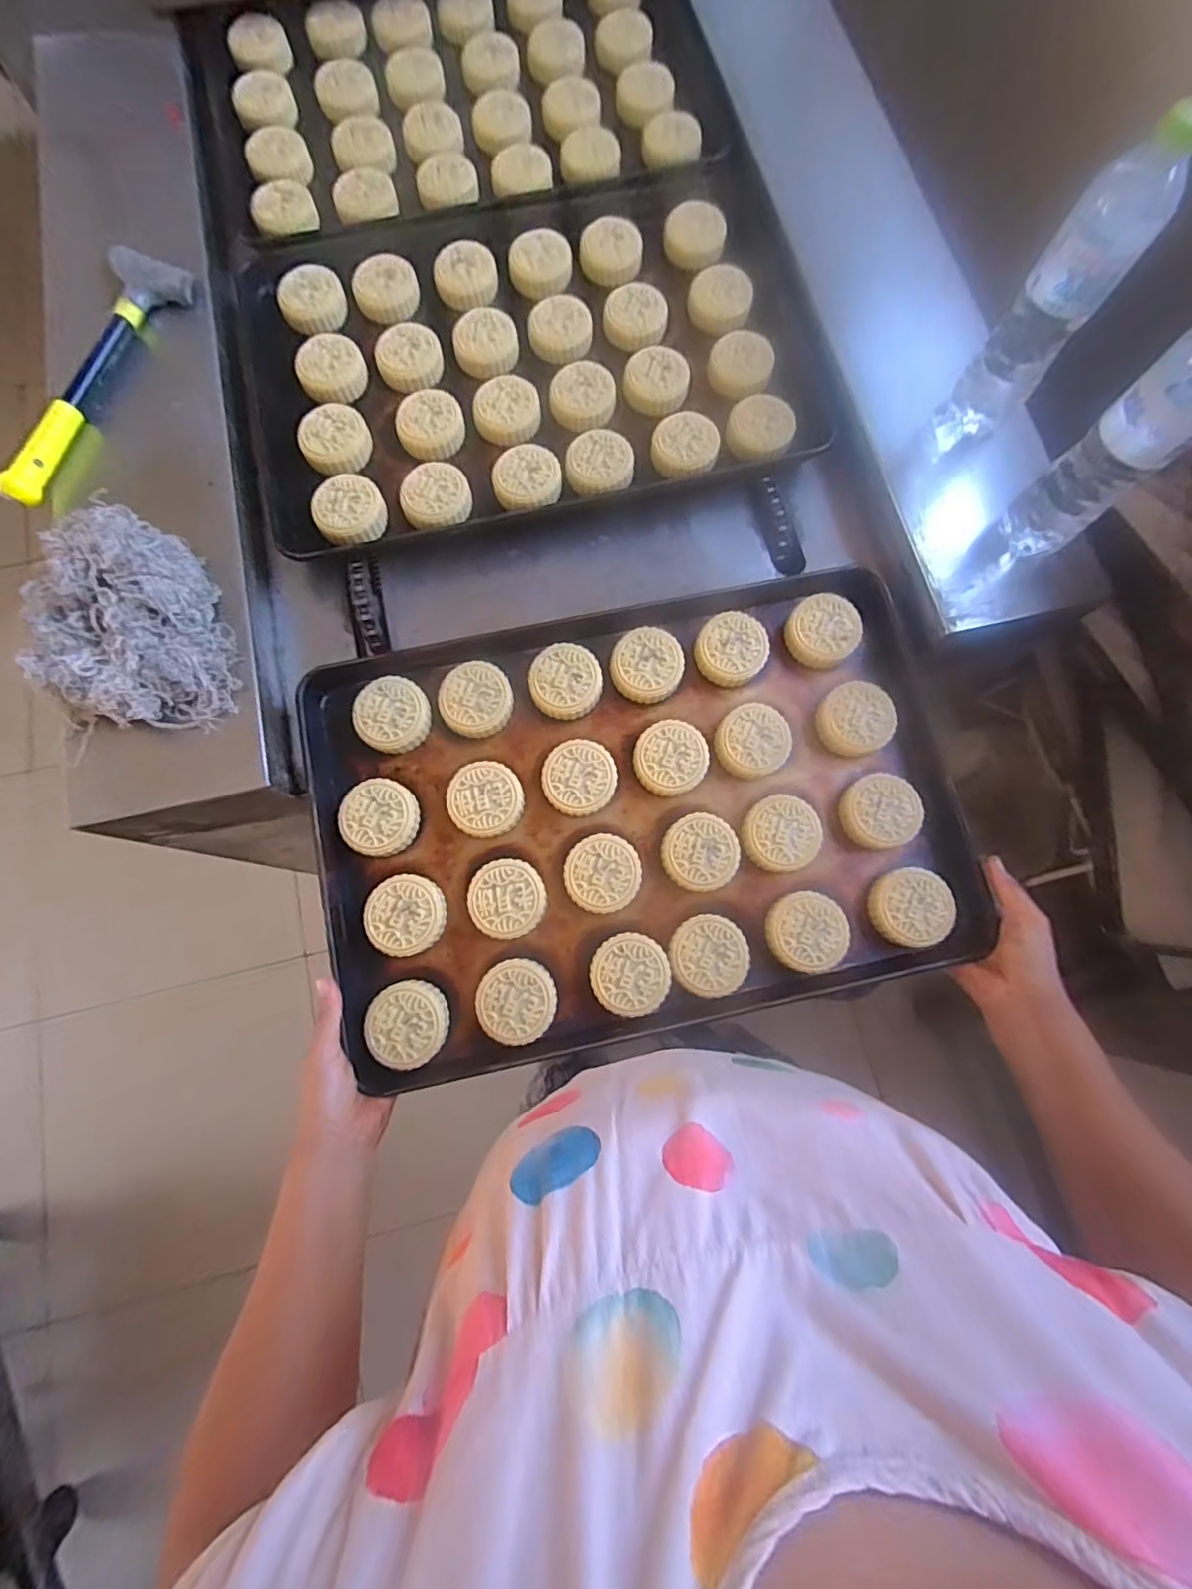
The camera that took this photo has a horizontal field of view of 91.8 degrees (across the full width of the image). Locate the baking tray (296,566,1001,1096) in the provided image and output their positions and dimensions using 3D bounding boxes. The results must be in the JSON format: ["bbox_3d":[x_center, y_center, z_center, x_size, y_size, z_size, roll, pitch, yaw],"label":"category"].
[{"bbox_3d":[0.037,0.011,0.557,0.581,0.034,0.407,-11,80,-3],"label":"baking tray"}]

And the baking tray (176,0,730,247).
[{"bbox_3d":[-0.167,-0.878,0.720,0.614,0.042,0.365,-16,82,-3],"label":"baking tray"}]

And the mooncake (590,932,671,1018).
[{"bbox_3d":[0.031,0.164,0.527,0.069,0.023,0.068,-1,68,2],"label":"mooncake"}]

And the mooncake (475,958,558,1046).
[{"bbox_3d":[-0.071,0.187,0.522,0.067,0.027,0.069,-1,68,2],"label":"mooncake"}]

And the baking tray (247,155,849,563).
[{"bbox_3d":[-0.080,-0.513,0.652,0.591,0.044,0.426,-12,79,-2],"label":"baking tray"}]

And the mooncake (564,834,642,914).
[{"bbox_3d":[0.007,0.074,0.540,0.068,0.023,0.067,-1,68,2],"label":"mooncake"}]

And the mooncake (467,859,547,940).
[{"bbox_3d":[-0.082,0.097,0.539,0.070,0.021,0.070,0,83,-2],"label":"mooncake"}]

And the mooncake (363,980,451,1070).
[{"bbox_3d":[-0.169,0.204,0.515,0.067,0.028,0.070,-5,68,0],"label":"mooncake"}]

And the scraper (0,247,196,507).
[{"bbox_3d":[-0.510,-0.430,0.593,0.091,0.057,0.311,11,69,6],"label":"scraper"}]

